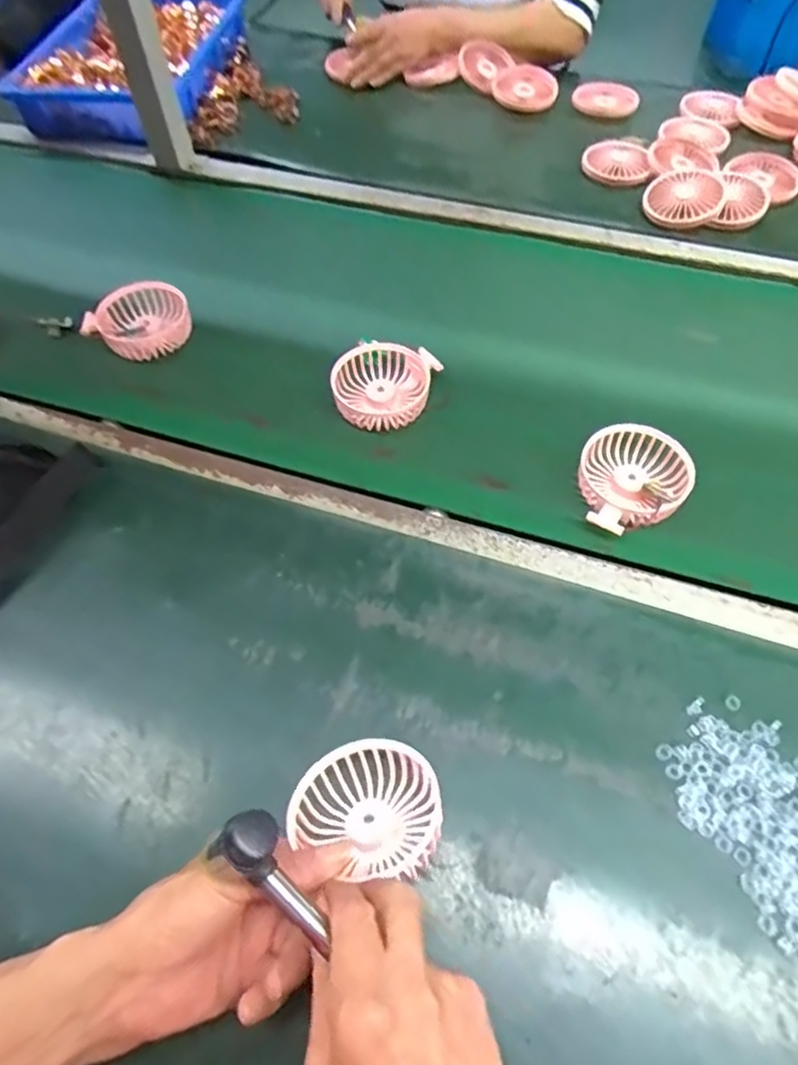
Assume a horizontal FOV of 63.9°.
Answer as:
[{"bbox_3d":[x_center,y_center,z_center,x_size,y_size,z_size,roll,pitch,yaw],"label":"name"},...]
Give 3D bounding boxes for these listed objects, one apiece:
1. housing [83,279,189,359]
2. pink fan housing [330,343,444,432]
[{"bbox_3d":[-0.266,-0.216,0.655,0.102,0.043,0.081,-29,63,-17],"label":"housing"},{"bbox_3d":[-0.014,-0.141,0.601,0.089,0.033,0.087,12,59,7],"label":"pink fan housing"}]

